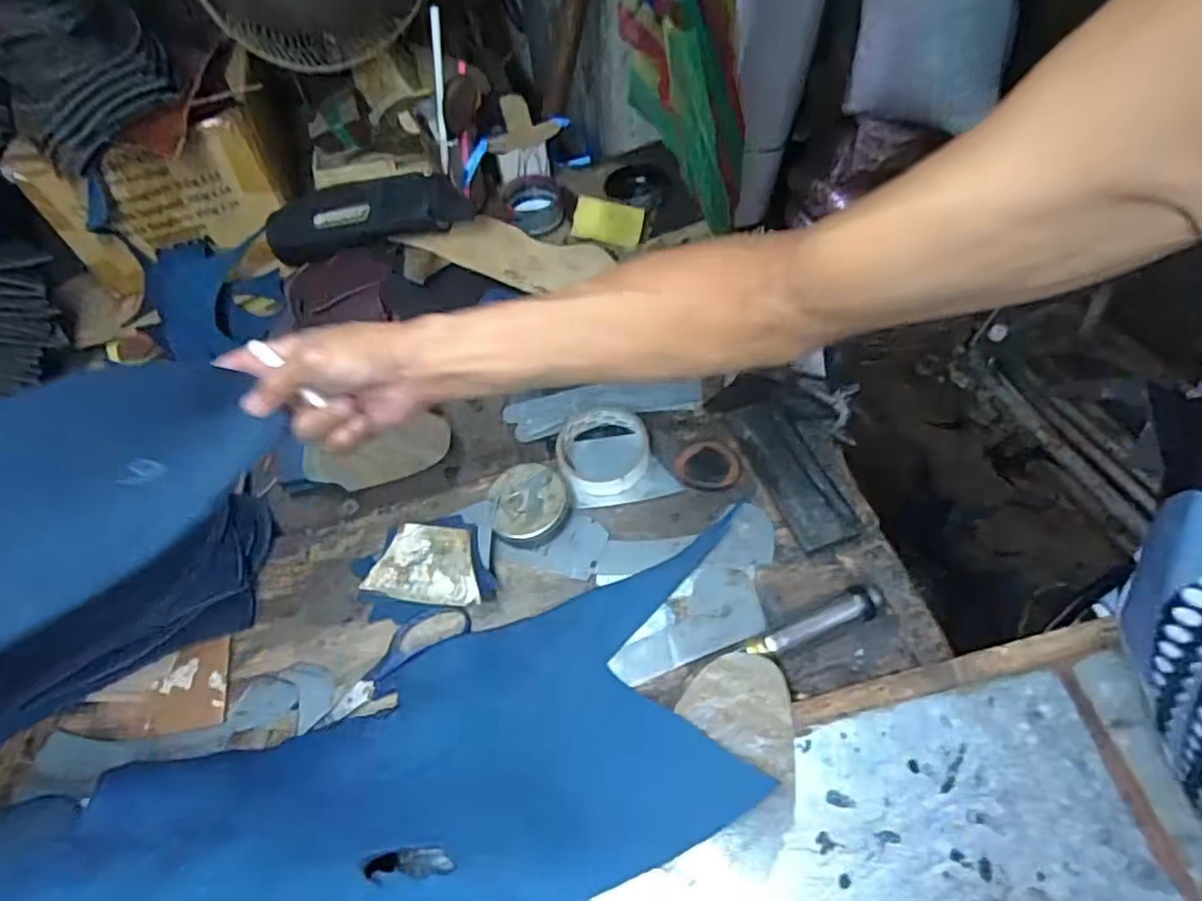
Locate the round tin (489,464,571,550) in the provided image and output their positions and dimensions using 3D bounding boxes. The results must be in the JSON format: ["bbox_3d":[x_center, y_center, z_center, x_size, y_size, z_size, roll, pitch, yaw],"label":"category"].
[{"bbox_3d":[-0.065,0.046,0.577,0.070,0.020,0.076,-2,55,3],"label":"round tin"}]

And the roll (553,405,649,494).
[{"bbox_3d":[0.003,-0.001,0.601,0.084,0.025,0.089,-2,55,3],"label":"roll"}]

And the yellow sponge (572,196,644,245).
[{"bbox_3d":[0.009,-0.285,0.792,0.084,0.012,0.049,10,96,-7],"label":"yellow sponge"}]

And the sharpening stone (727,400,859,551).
[{"bbox_3d":[0.167,0.019,0.566,0.053,0.017,0.152,-17,56,-7],"label":"sharpening stone"}]

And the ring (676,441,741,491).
[{"bbox_3d":[0.098,0.013,0.585,0.058,0.012,0.050,2,56,6],"label":"ring"}]

